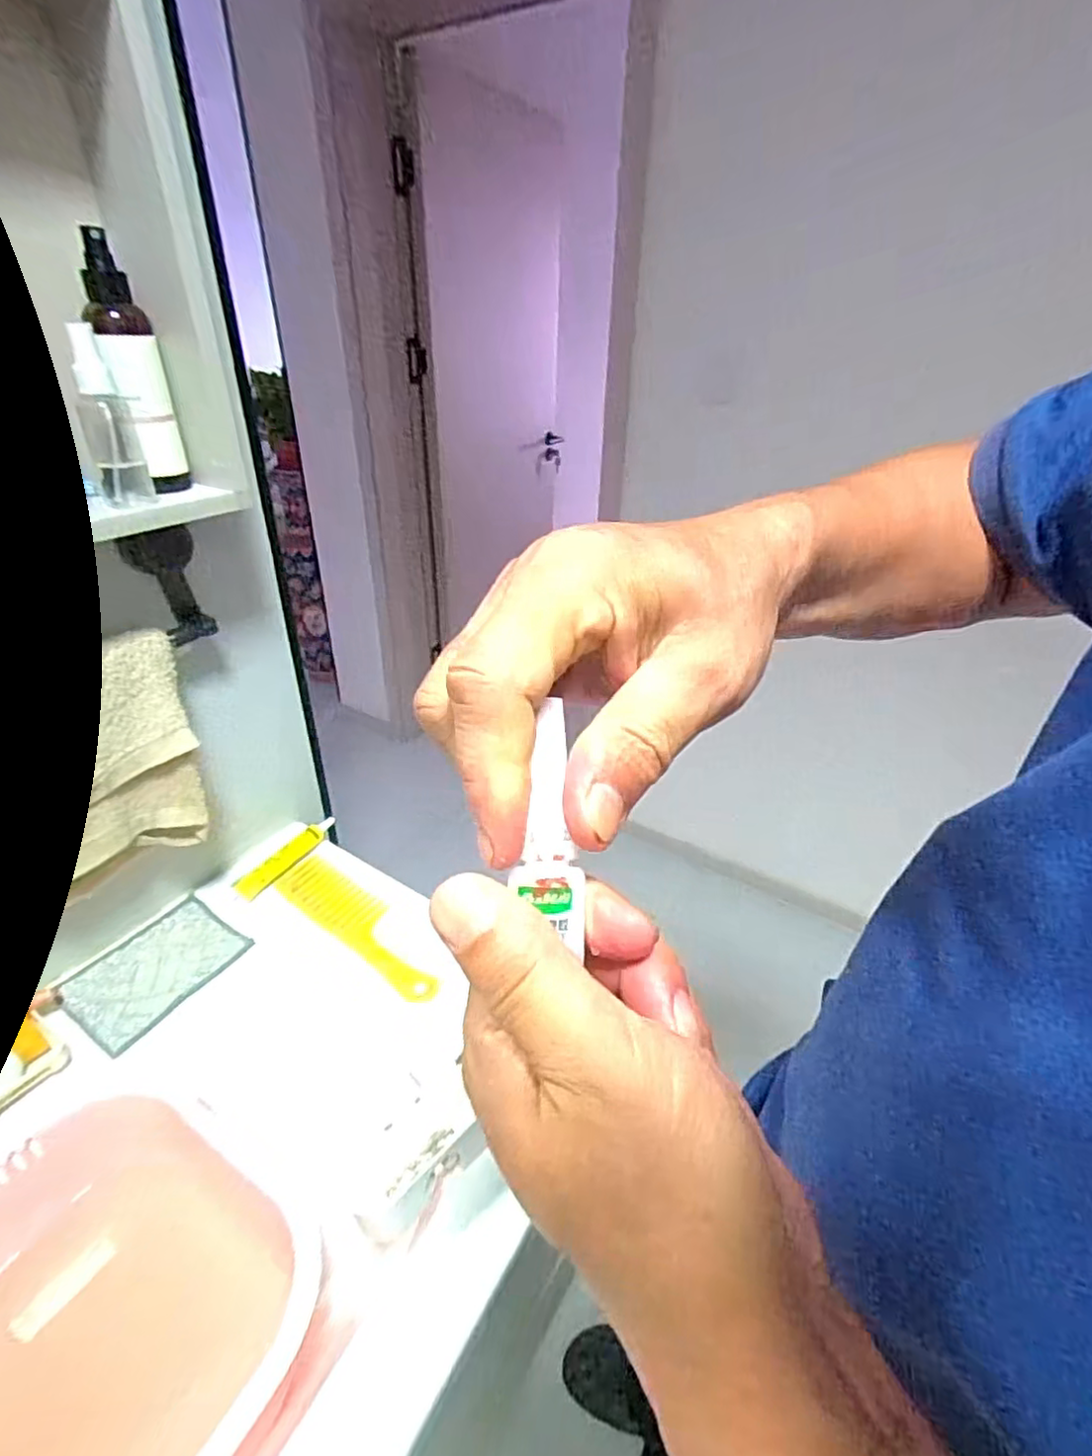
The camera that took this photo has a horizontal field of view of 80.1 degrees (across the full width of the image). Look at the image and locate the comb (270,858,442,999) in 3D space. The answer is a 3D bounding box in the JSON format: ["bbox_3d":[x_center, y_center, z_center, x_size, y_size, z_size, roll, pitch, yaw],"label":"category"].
[{"bbox_3d":[-0.194,0.200,0.676,0.234,0.012,0.062,22,33,31],"label":"comb"}]

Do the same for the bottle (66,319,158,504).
[{"bbox_3d":[-0.304,-0.215,0.453,0.033,0.109,0.028,-12,31,-26],"label":"bottle"}]

